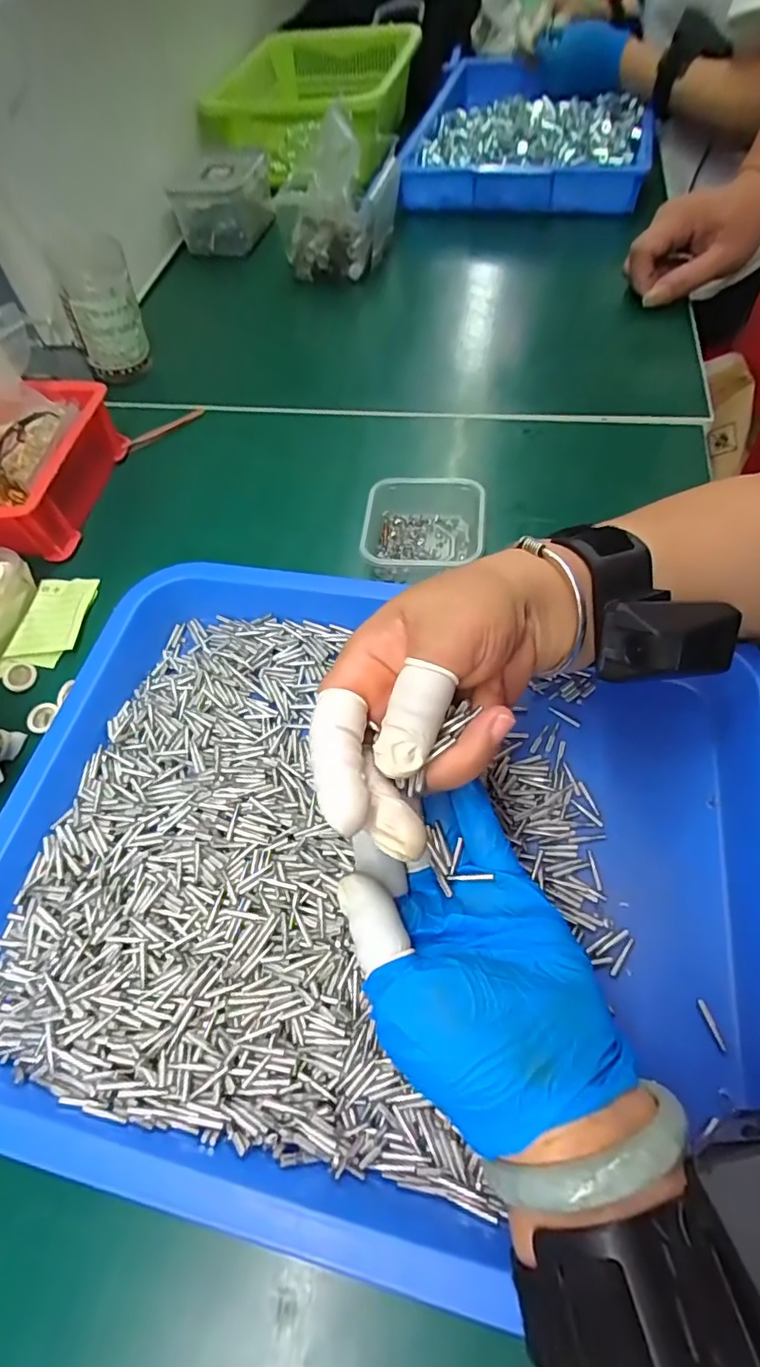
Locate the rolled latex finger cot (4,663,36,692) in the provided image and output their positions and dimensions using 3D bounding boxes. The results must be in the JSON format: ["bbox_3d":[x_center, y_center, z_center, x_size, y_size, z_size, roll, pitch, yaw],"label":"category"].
[{"bbox_3d":[-0.238,-0.005,0.369,0.019,0.005,0.023,-32,62,-14],"label":"rolled latex finger cot"}]

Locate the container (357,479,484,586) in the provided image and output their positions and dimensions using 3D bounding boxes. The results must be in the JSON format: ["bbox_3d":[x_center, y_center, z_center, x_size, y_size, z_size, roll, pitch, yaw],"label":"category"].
[{"bbox_3d":[0.029,-0.099,0.385,0.080,0.030,0.088,6,60,8],"label":"container"}]

